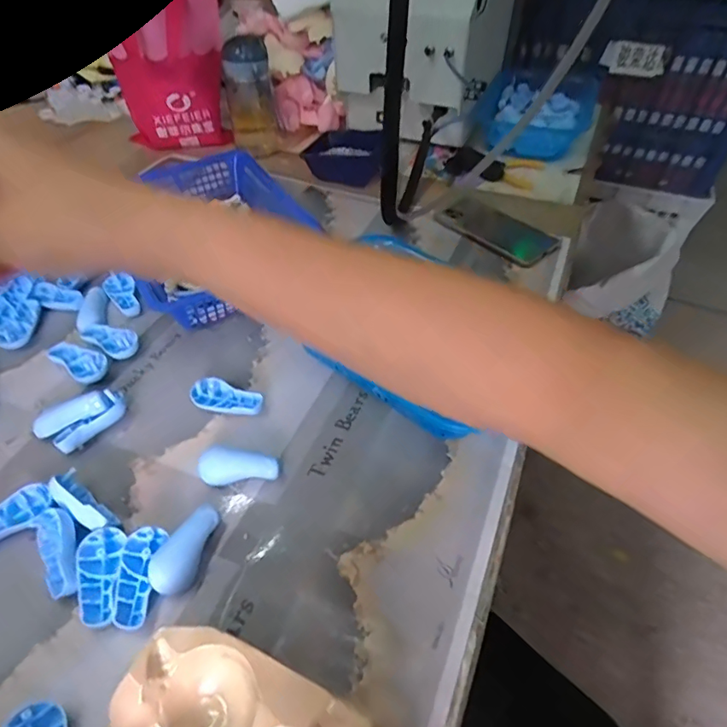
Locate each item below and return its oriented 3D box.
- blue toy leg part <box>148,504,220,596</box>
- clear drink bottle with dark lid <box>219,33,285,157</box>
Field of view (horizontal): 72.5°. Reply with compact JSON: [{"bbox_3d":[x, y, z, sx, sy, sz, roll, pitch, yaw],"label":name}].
[{"bbox_3d":[-0.138,0.142,0.383,0.032,0.014,0.067,11,49,8],"label":"blue toy leg part"},{"bbox_3d":[-0.180,-0.424,0.805,0.079,0.170,0.076,-10,50,-10],"label":"clear drink bottle with dark lid"}]

